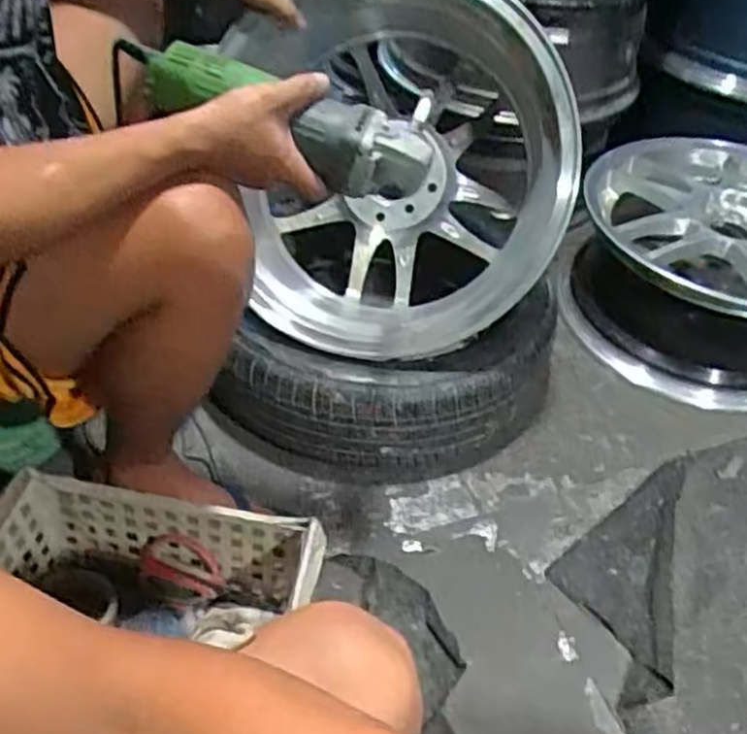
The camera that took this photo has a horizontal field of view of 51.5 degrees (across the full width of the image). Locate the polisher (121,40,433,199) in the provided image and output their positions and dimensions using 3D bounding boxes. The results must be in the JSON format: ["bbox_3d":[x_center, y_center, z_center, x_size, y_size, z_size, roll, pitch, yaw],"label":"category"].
[{"bbox_3d":[-0.080,-0.211,0.655,0.267,0.085,0.061,20,42,-4],"label":"polisher"}]

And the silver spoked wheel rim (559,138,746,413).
[{"bbox_3d":[0.556,-0.171,1.266,0.442,0.201,0.459,14,44,9],"label":"silver spoked wheel rim"}]

